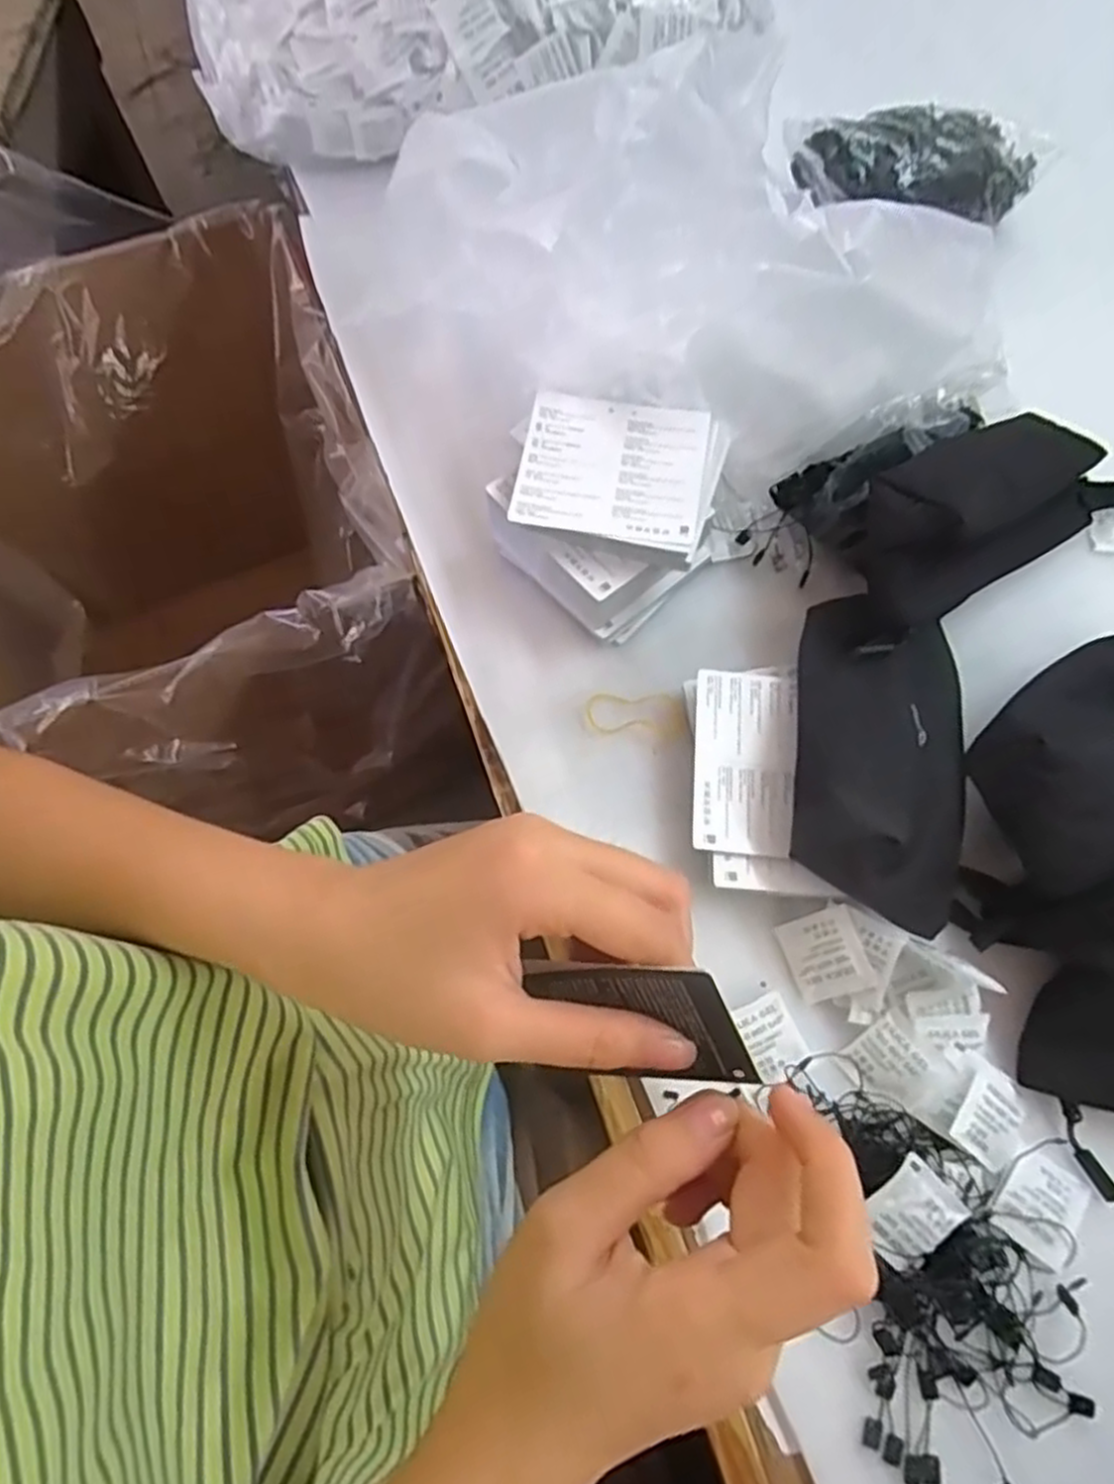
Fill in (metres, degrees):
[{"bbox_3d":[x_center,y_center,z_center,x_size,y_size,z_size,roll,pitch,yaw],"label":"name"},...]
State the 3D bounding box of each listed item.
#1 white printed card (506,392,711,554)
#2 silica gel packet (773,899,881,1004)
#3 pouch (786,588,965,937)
[{"bbox_3d":[0.030,-0.151,0.423,0.099,0.006,0.090,9,70,3],"label":"white printed card"},{"bbox_3d":[0.134,0.106,0.382,0.040,0.004,0.041,-31,71,31],"label":"silica gel packet"},{"bbox_3d":[0.167,-0.001,0.386,0.093,0.039,0.179,8,70,3],"label":"pouch"}]

